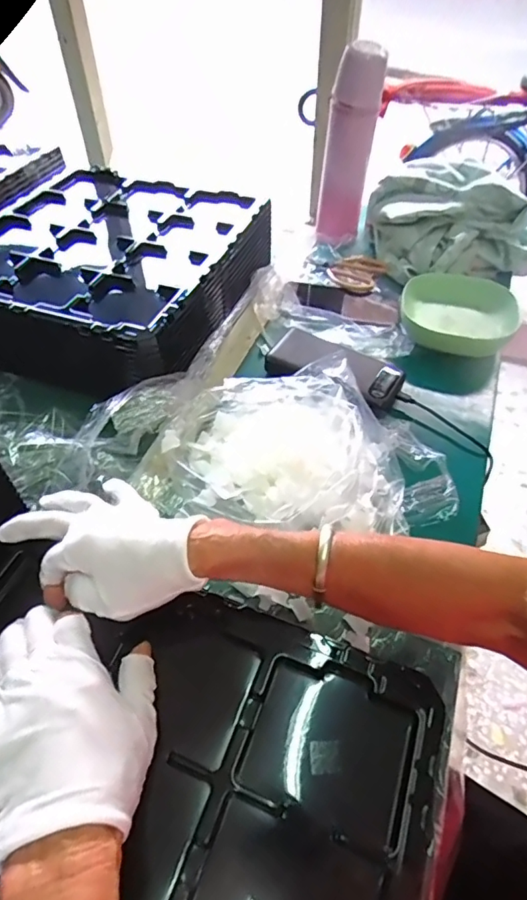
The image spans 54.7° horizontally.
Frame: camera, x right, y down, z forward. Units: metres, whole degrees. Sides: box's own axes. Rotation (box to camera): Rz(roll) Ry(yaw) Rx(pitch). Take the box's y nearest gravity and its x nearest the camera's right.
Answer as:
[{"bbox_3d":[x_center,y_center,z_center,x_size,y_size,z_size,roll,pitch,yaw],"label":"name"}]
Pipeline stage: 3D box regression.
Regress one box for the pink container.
[{"bbox_3d":[0.116,-0.407,0.713,0.065,0.253,0.051,6,50,4],"label":"pink container"}]

